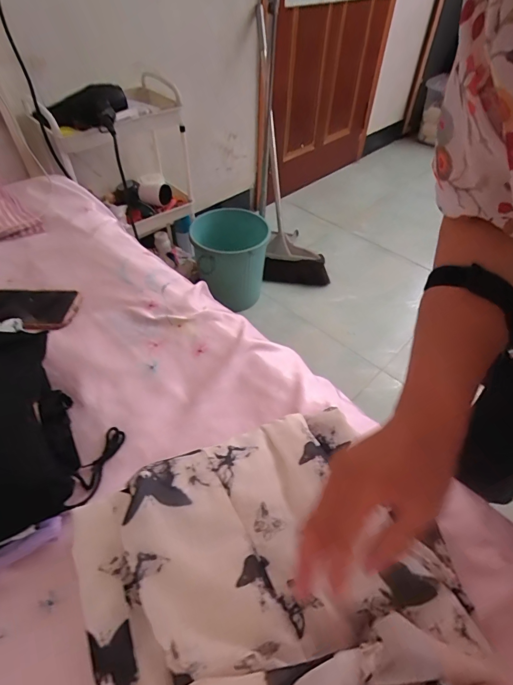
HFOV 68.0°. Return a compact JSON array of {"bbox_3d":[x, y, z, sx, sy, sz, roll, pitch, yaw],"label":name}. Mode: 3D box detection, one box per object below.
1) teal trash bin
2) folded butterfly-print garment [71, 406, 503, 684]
[{"bbox_3d":[-0.086,-0.281,1.338,0.257,0.279,0.260,-12,51,-12],"label":"teal trash bin"},{"bbox_3d":[0.002,0.199,0.337,0.306,0.066,0.249,-19,51,-15],"label":"folded butterfly-print garment"}]

